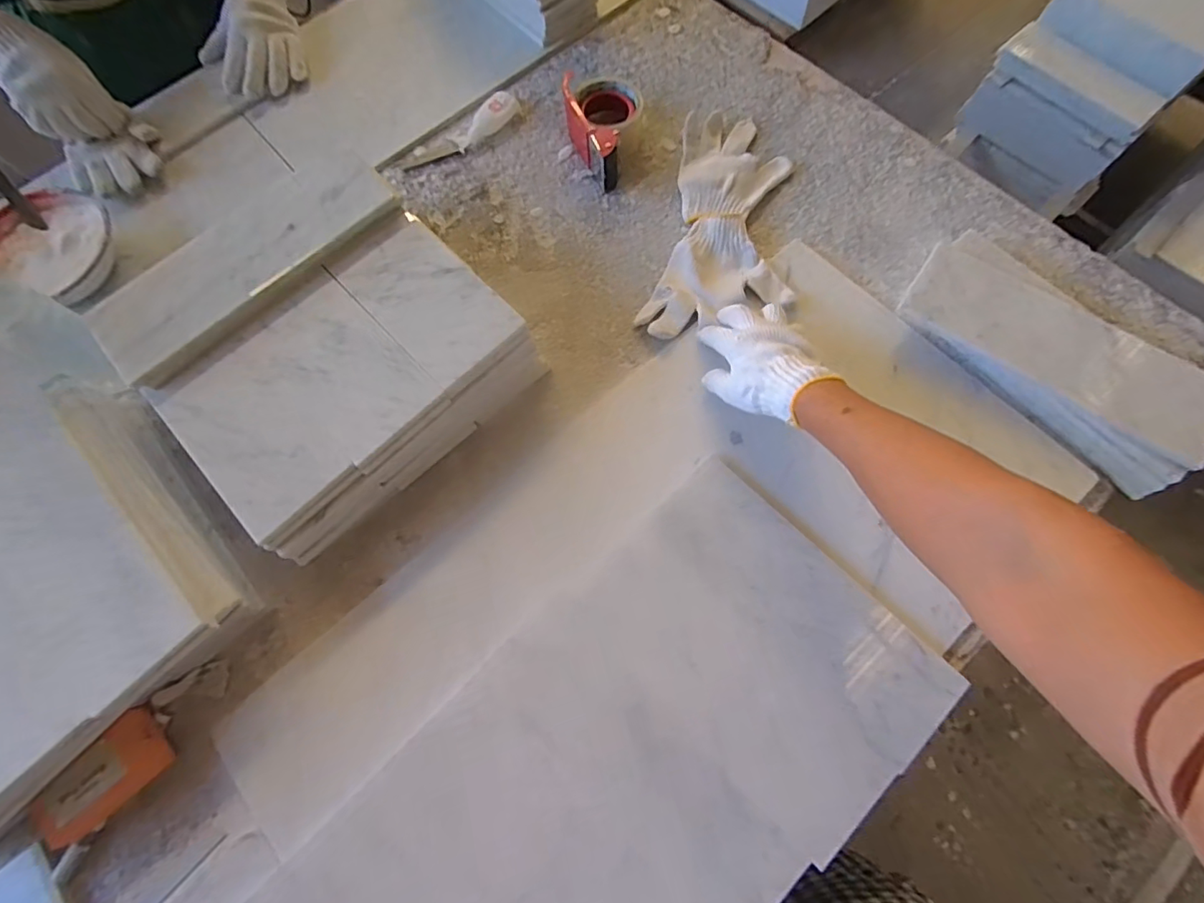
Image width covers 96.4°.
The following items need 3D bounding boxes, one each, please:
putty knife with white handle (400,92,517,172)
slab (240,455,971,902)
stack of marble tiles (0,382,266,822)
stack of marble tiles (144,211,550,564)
[{"bbox_3d":[-0.178,-0.409,0.689,0.164,0.025,0.048,-42,75,-12],"label":"putty knife with white handle"},{"bbox_3d":[-0.035,0.328,0.443,0.695,0.027,0.303,-39,74,-11],"label":"slab"},{"bbox_3d":[-0.522,0.141,0.484,0.316,0.118,0.320,-40,74,-11],"label":"stack of marble tiles"},{"bbox_3d":[-0.235,-0.068,0.537,0.296,0.106,0.200,-42,75,-12],"label":"stack of marble tiles"}]

